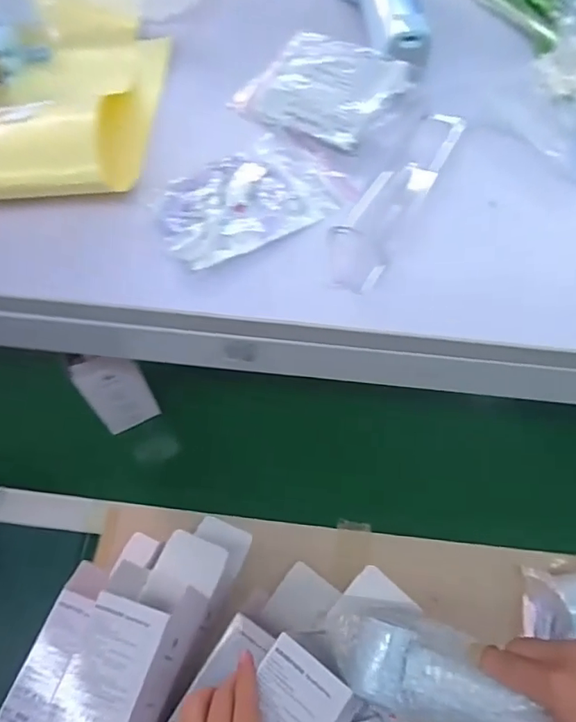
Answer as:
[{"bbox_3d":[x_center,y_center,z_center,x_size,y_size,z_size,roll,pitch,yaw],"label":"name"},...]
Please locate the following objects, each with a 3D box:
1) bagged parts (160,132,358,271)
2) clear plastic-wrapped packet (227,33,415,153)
[{"bbox_3d":[-0.020,-0.091,0.285,0.104,0.012,0.062,-32,66,-16],"label":"bagged parts"},{"bbox_3d":[0.019,-0.164,0.314,0.089,0.028,0.064,40,68,20],"label":"clear plastic-wrapped packet"}]

